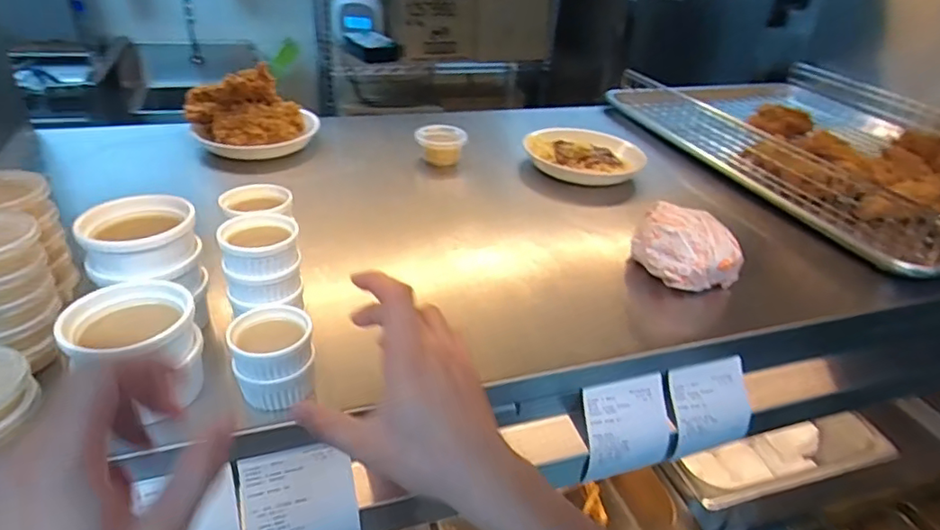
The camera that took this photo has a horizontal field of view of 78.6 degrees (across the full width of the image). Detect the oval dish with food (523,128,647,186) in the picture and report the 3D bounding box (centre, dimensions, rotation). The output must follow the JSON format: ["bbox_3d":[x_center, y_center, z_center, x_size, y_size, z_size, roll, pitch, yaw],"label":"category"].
[{"bbox_3d":[0.164,-0.161,0.834,0.159,0.036,0.138,22,37,24],"label":"oval dish with food"}]

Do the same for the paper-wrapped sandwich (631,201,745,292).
[{"bbox_3d":[0.223,-0.016,0.592,0.088,0.071,0.086,-9,36,-21],"label":"paper-wrapped sandwich"}]

